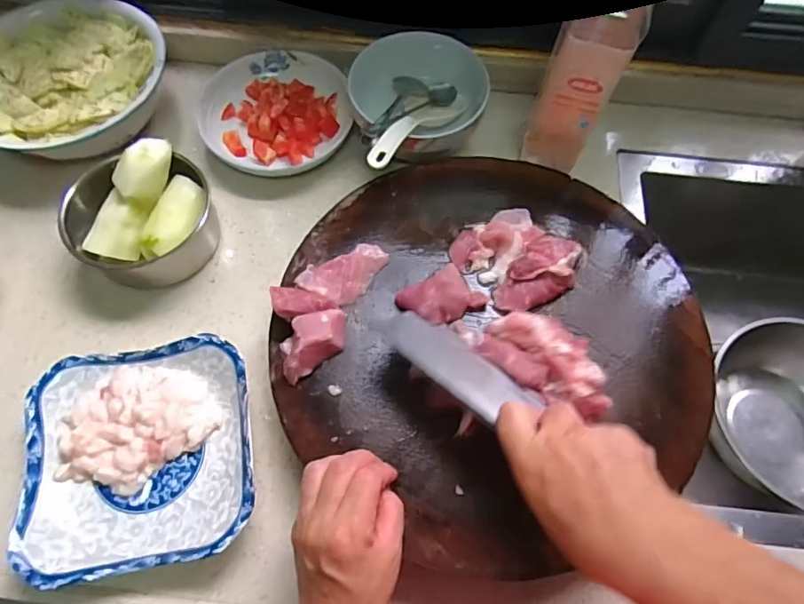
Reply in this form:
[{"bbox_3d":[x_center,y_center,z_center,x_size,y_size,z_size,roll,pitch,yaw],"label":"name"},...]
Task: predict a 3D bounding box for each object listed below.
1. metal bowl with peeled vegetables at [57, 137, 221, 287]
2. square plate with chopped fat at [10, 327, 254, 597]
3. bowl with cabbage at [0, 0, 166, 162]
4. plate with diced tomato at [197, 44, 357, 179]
[{"bbox_3d":[-0.252,-0.083,0.502,0.114,0.078,0.129,29,68,12],"label":"metal bowl with peeled vegetables"},{"bbox_3d":[-0.215,0.125,0.424,0.176,0.037,0.173,-10,65,-5],"label":"square plate with chopped fat"},{"bbox_3d":[-0.374,-0.247,0.576,0.197,0.065,0.212,0,65,0],"label":"bowl with cabbage"},{"bbox_3d":[-0.144,-0.224,0.597,0.162,0.028,0.165,-8,65,-4],"label":"plate with diced tomato"}]

